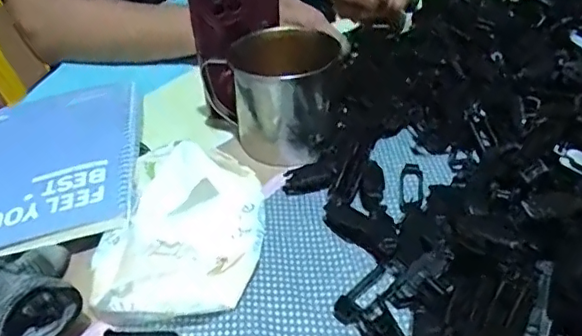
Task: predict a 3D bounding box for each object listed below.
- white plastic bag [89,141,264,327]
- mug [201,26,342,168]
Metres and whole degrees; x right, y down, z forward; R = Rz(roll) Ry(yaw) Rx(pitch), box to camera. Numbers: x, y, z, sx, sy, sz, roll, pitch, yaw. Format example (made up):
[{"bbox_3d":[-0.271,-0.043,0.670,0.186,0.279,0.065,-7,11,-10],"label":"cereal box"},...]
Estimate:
[{"bbox_3d":[-0.078,0.037,0.398,0.114,0.043,0.149,-5,36,1],"label":"white plastic bag"},{"bbox_3d":[-0.017,-0.066,0.505,0.116,0.095,0.080,13,40,24],"label":"mug"}]

